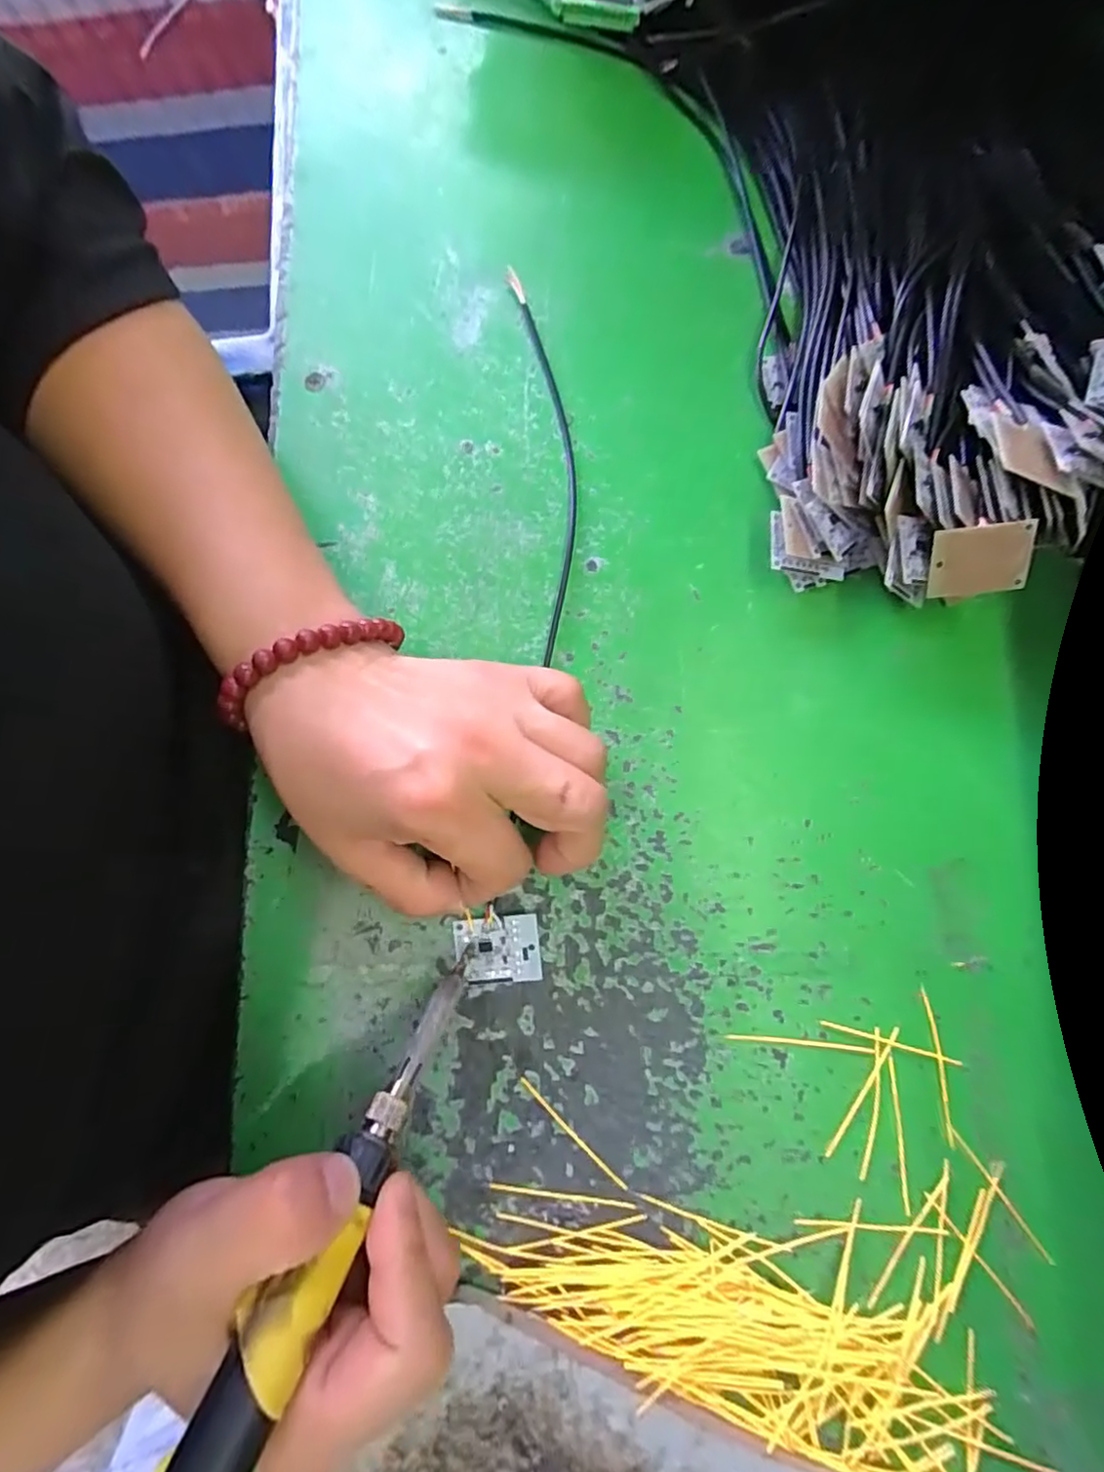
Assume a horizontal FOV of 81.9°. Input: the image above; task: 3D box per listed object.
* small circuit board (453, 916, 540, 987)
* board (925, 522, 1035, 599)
[{"bbox_3d":[-0.021,0.082,0.242,0.032,0.009,0.025,-5,79,1],"label":"small circuit board"},{"bbox_3d":[0.156,-0.064,0.232,0.033,0.004,0.025,-1,123,13],"label":"board"}]

